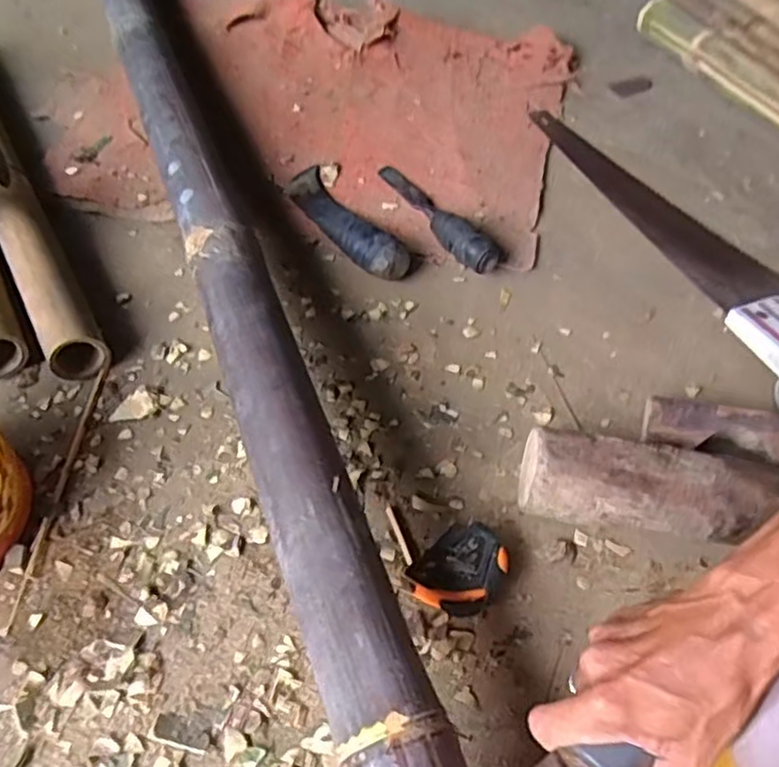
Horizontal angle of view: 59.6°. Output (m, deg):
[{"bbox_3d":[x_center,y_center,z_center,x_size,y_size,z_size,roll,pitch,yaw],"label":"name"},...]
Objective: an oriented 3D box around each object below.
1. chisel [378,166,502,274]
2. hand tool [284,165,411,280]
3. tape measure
[{"bbox_3d":[0.055,-0.193,0.748,0.053,0.036,0.204,-24,59,-17],"label":"chisel"},{"bbox_3d":[-0.048,-0.180,0.741,0.054,0.040,0.202,-28,60,-20],"label":"hand tool"},{"bbox_3d":[0.054,0.144,0.518,0.069,0.037,0.055,-39,64,-25],"label":"tape measure"}]

